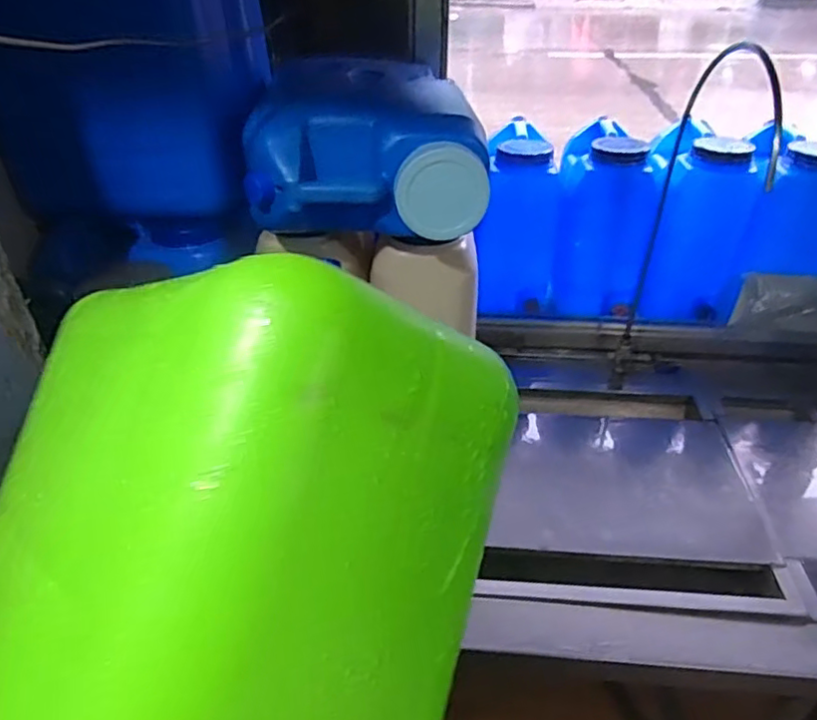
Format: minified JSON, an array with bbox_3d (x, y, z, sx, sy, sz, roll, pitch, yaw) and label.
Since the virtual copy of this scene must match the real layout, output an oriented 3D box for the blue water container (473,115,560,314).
[{"bbox_3d":[0.272,-0.346,1.484,0.192,0.387,0.258,7,37,10],"label":"blue water container"}]

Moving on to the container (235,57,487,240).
[{"bbox_3d":[-0.063,-0.315,0.897,0.314,0.157,0.312,-3,37,-4],"label":"container"}]

